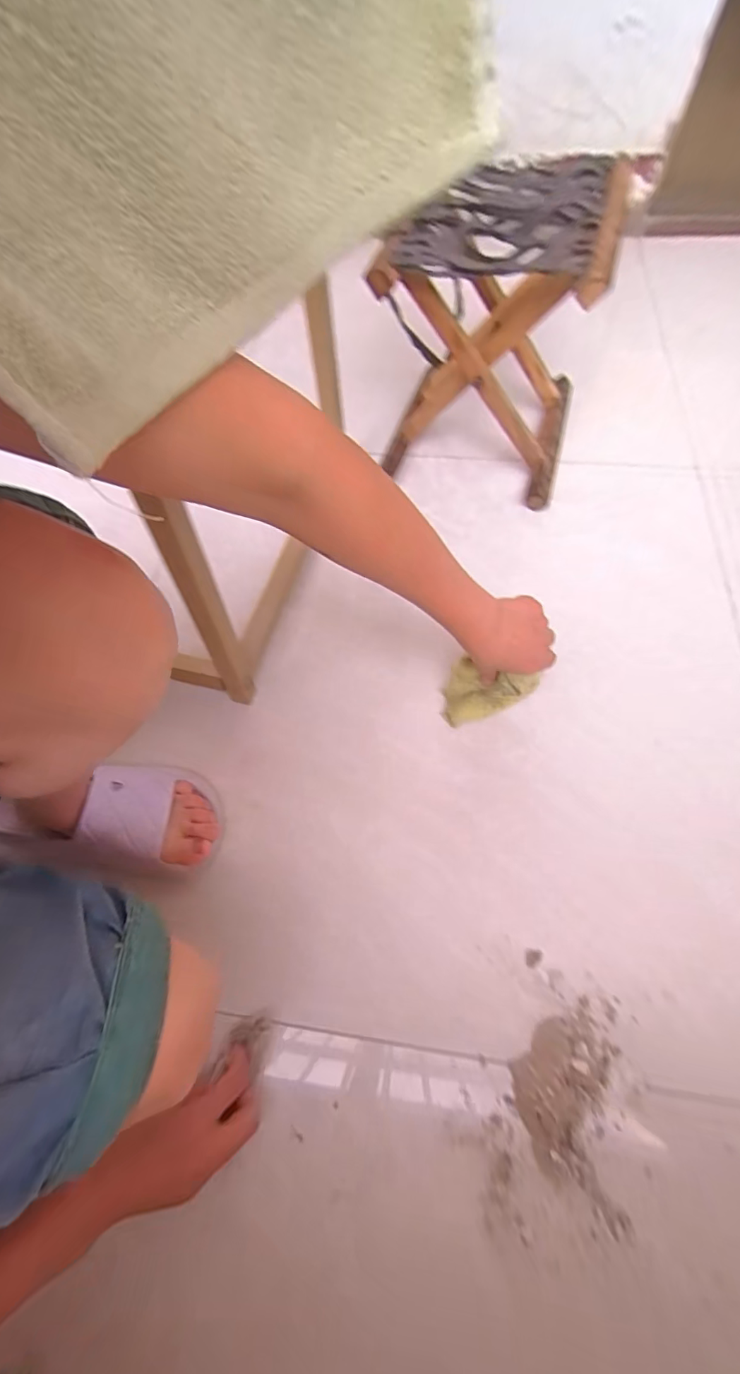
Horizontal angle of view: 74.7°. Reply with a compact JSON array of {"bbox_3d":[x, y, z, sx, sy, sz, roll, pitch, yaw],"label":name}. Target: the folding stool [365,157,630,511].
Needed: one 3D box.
[{"bbox_3d":[0.168,-0.468,0.666,0.250,0.293,0.262,14,64,10],"label":"folding stool"}]

